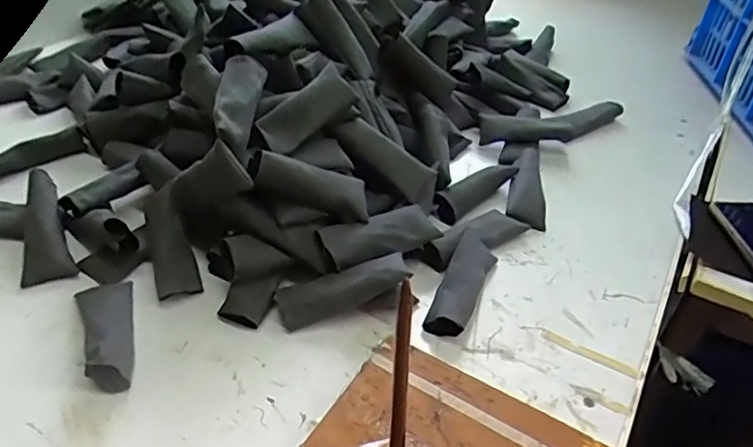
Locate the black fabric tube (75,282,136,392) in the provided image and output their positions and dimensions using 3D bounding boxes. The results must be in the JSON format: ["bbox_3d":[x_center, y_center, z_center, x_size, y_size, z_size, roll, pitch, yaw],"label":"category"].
[{"bbox_3d":[-0.202,0.077,0.436,0.037,0.030,0.102,-13,42,-19],"label":"black fabric tube"}]

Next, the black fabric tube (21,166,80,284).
[{"bbox_3d":[-0.289,0.002,0.506,0.038,0.014,0.106,-12,65,-20],"label":"black fabric tube"}]

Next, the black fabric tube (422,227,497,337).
[{"bbox_3d":[0.073,0.050,0.491,0.033,0.027,0.105,18,41,16],"label":"black fabric tube"}]

